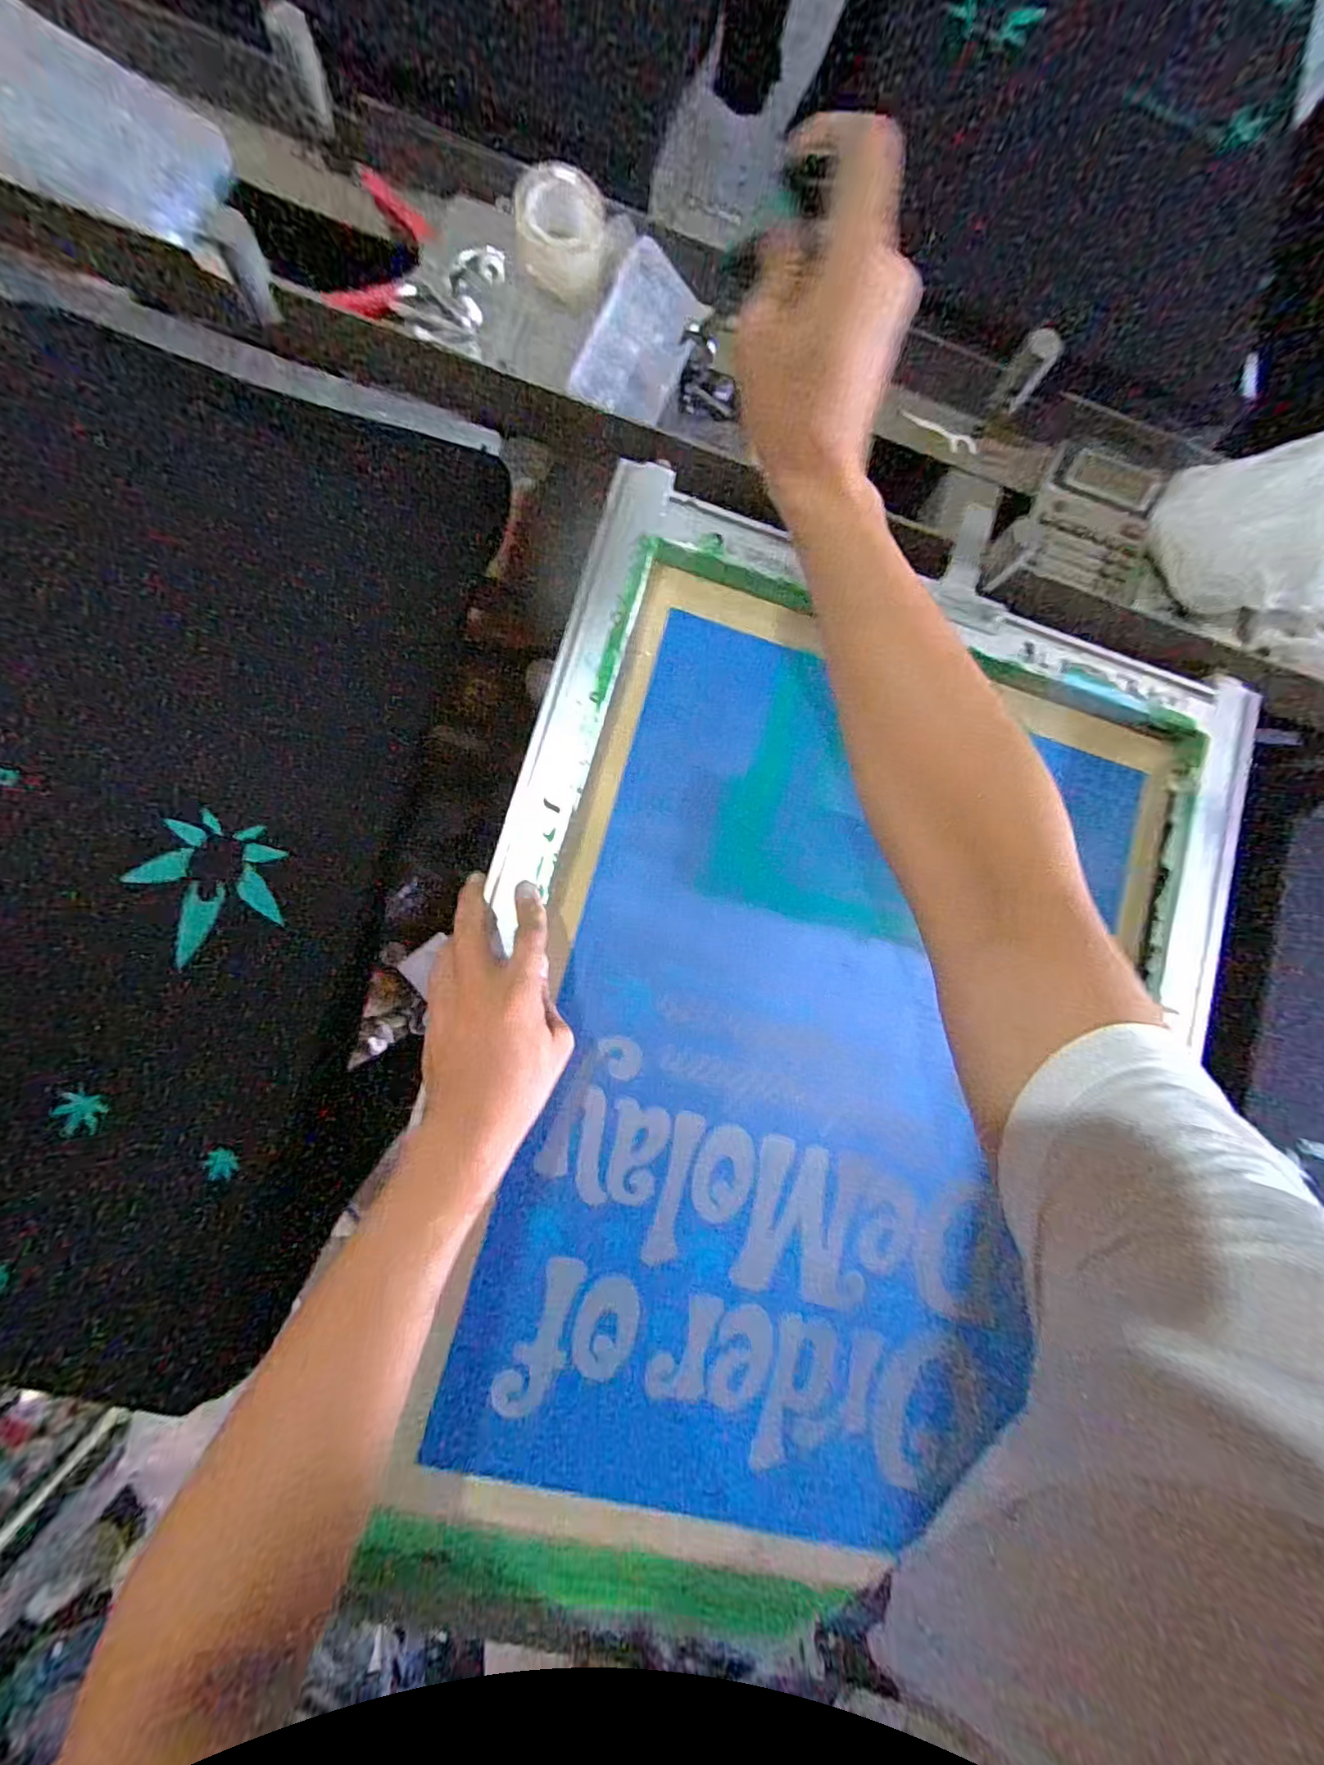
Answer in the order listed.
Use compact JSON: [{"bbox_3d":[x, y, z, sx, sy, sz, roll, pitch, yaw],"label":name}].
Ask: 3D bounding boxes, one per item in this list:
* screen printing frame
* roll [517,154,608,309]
[{"bbox_3d":[0.126,0.132,0.418,0.514,0.030,0.731,15,83,-6],"label":"screen printing frame"},{"bbox_3d":[-0.070,-0.462,0.426,0.069,0.041,0.068,8,84,-7],"label":"roll"}]

